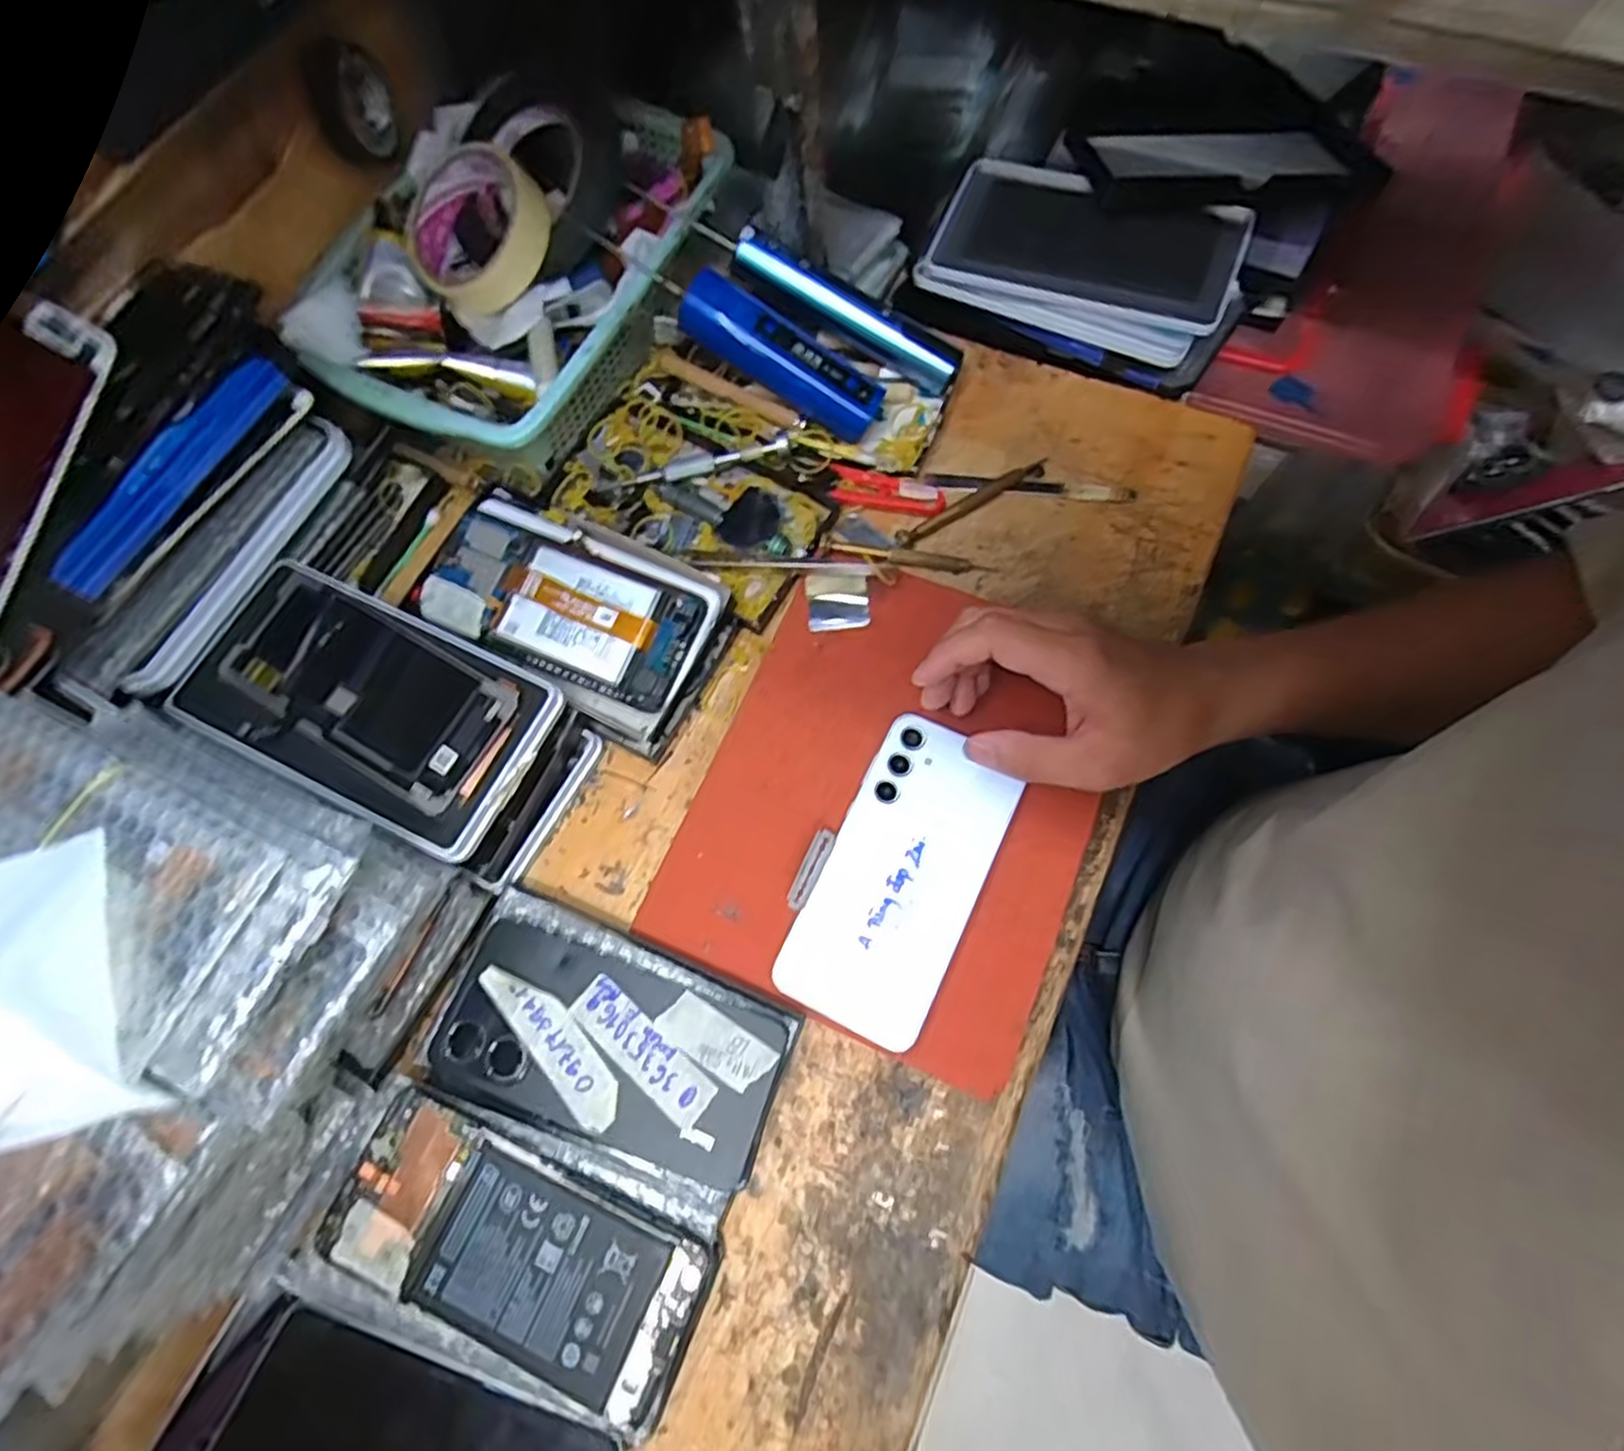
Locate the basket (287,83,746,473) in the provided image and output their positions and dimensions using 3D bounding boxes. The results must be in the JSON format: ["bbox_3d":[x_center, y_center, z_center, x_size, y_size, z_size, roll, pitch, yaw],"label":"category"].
[{"bbox_3d":[-0.183,-0.287,0.463,0.191,0.066,0.259,25,75,11],"label":"basket"}]

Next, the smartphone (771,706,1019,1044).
[{"bbox_3d":[0.046,0.075,0.379,0.076,0.009,0.156,24,75,7],"label":"smartphone"}]

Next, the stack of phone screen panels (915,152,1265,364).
[{"bbox_3d":[0.169,-0.297,0.472,0.183,0.028,0.103,22,80,13],"label":"stack of phone screen panels"}]

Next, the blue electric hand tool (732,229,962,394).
[{"bbox_3d":[0.024,-0.262,0.467,0.152,0.026,0.027,26,74,-8],"label":"blue electric hand tool"}]

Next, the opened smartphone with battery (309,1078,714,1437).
[{"bbox_3d":[-0.130,0.230,0.325,0.166,0.007,0.073,23,70,7],"label":"opened smartphone with battery"}]

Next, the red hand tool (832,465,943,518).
[{"bbox_3d":[0.047,-0.144,0.461,0.071,0.009,0.021,14,73,7],"label":"red hand tool"}]

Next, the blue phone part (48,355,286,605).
[{"bbox_3d":[-0.301,-0.120,0.348,0.021,0.017,0.136,24,74,10],"label":"blue phone part"}]

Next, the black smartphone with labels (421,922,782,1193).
[{"bbox_3d":[-0.095,0.152,0.350,0.157,0.013,0.076,17,68,7],"label":"black smartphone with labels"}]

